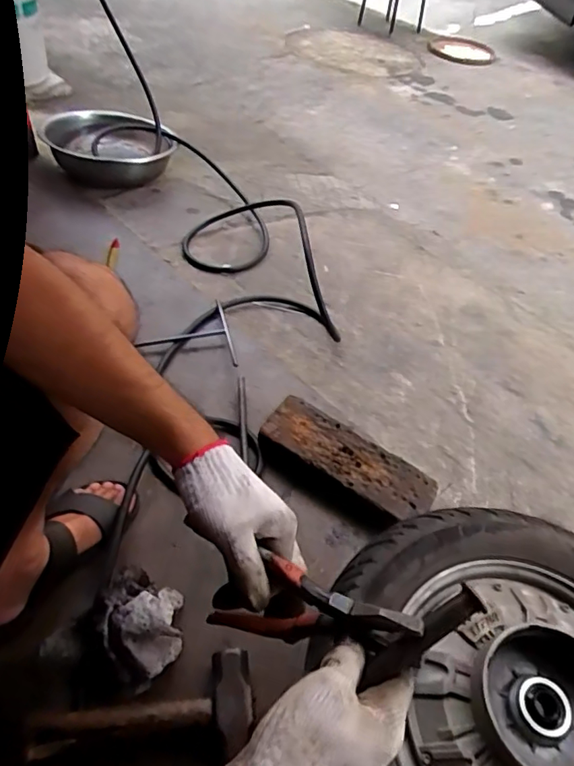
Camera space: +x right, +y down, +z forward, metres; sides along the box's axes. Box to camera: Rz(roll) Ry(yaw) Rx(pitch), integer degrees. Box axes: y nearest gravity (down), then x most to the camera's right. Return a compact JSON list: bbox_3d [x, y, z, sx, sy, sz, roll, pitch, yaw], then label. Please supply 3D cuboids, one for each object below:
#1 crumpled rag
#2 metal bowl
[{"bbox_3d":[-0.186,0.300,0.659,0.111,0.084,0.126,17,51,8],"label":"crumpled rag"},{"bbox_3d":[-0.488,-0.640,1.442,0.357,0.092,0.343,-6,51,-11],"label":"metal bowl"}]

